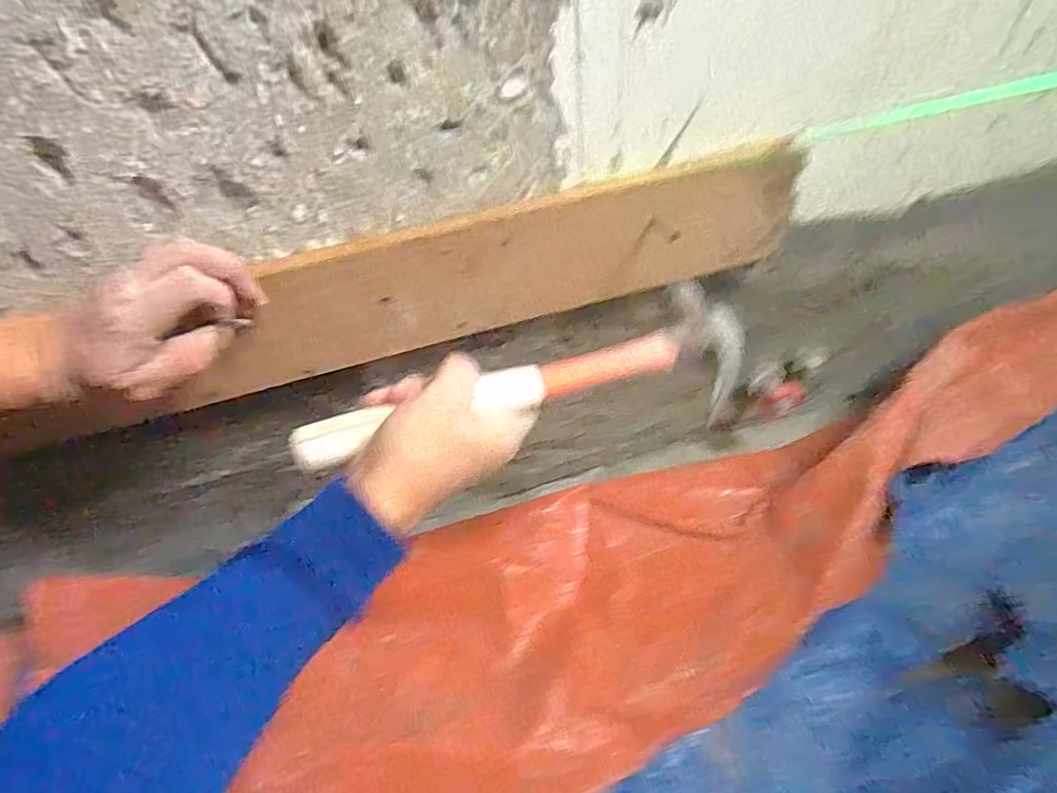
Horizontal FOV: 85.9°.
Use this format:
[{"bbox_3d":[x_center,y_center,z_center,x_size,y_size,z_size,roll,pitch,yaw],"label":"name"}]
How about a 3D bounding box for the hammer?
[{"bbox_3d":[0.002,-0.003,0.371,0.302,0.039,0.079,-15,46,-8],"label":"hammer"}]

